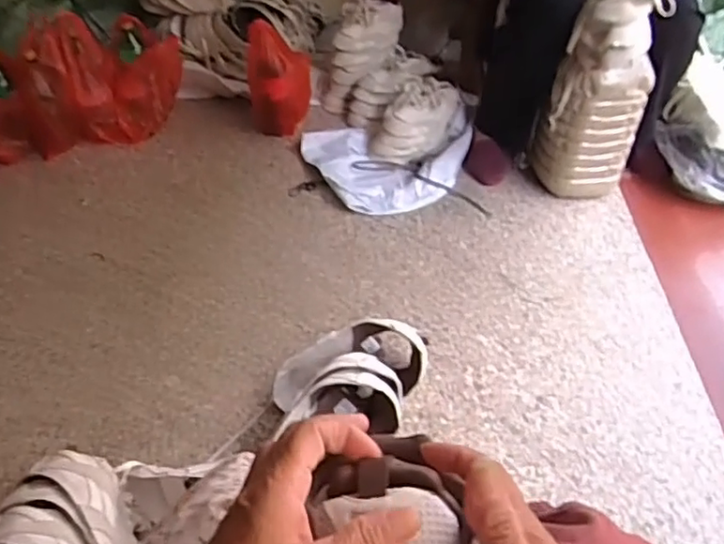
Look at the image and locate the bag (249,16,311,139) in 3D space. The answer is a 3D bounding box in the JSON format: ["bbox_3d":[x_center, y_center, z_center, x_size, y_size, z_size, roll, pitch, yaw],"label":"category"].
[{"bbox_3d":[-0.213,-0.478,1.559,0.138,0.254,0.124,-29,49,-28],"label":"bag"}]

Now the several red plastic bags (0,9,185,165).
[{"bbox_3d":[-0.702,-0.447,1.529,0.526,0.261,0.181,-11,43,-11],"label":"several red plastic bags"}]

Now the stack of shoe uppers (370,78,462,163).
[{"bbox_3d":[0.126,-0.375,1.526,0.159,0.129,0.204,25,48,25],"label":"stack of shoe uppers"}]

